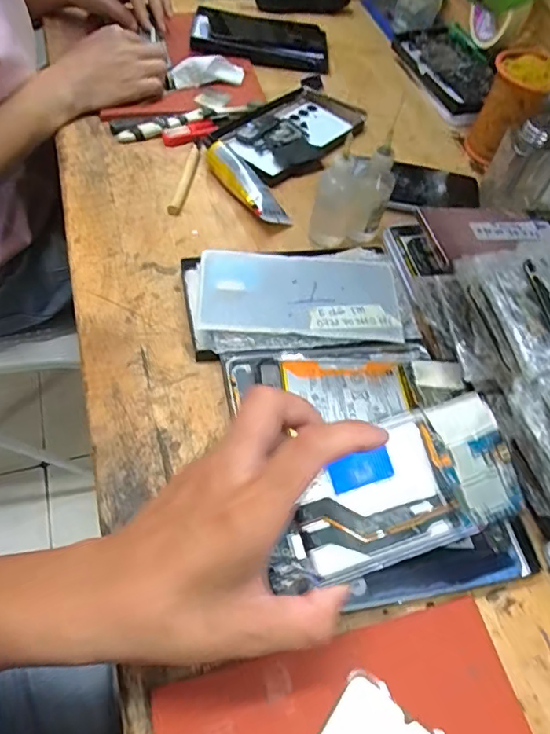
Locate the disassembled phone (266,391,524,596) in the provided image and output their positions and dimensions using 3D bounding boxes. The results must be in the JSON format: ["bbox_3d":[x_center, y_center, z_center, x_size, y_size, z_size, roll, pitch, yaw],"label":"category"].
[{"bbox_3d":[0.065,0.067,0.283,0.147,0.011,0.071,-16,81,-14],"label":"disassembled phone"}]

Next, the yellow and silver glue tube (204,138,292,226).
[{"bbox_3d":[-0.030,-0.188,0.531,0.033,0.041,0.113,-32,63,-19],"label":"yellow and silver glue tube"}]

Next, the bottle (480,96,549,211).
[{"bbox_3d":[0.261,-0.219,0.535,0.060,0.116,0.044,21,54,6],"label":"bottle"}]

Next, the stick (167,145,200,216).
[{"bbox_3d":[-0.093,-0.195,0.547,0.013,0.012,0.110,10,55,0],"label":"stick"}]

